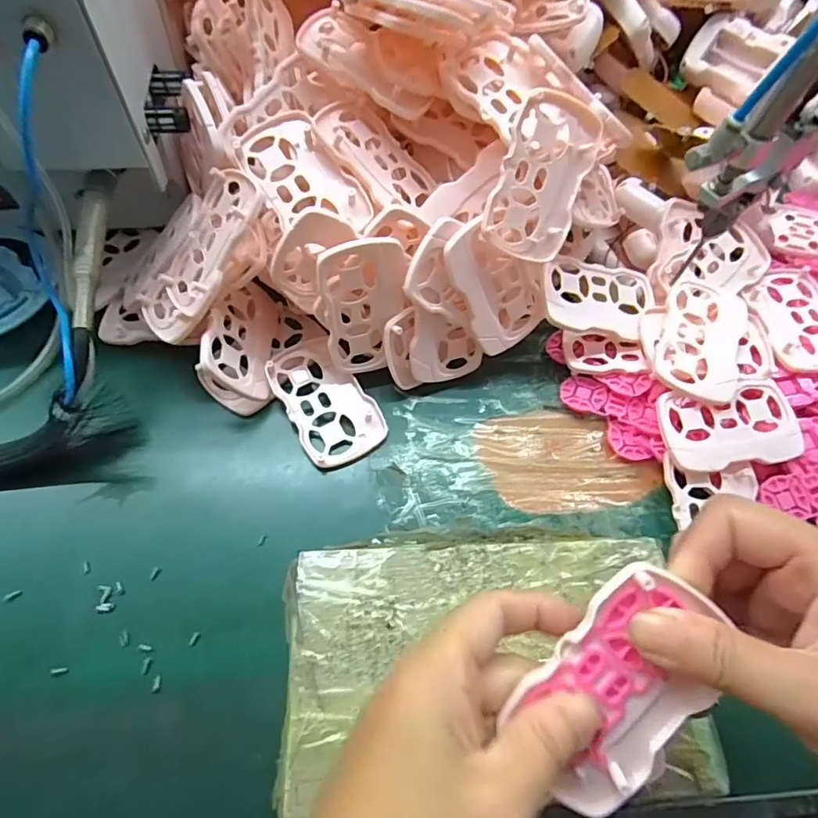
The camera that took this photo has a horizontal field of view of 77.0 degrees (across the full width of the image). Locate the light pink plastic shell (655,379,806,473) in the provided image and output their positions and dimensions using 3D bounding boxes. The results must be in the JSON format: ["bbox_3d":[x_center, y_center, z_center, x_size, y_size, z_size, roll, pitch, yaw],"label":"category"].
[{"bbox_3d":[0.205,0.011,0.327,0.089,0.008,0.052,-8,62,-8],"label":"light pink plastic shell"}]

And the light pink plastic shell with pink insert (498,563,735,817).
[{"bbox_3d":[0.076,0.100,0.184,0.055,0.007,0.085,40,92,-4],"label":"light pink plastic shell with pink insert"}]

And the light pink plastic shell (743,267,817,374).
[{"bbox_3d":[0.276,-0.065,0.362,0.060,0.009,0.083,-8,63,-9],"label":"light pink plastic shell"}]

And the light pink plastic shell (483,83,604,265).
[{"bbox_3d":[0.078,-0.135,0.301,0.054,0.012,0.088,11,106,-20],"label":"light pink plastic shell"}]

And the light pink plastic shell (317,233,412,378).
[{"bbox_3d":[-0.027,-0.063,0.324,0.053,0.089,0.010,-14,42,-13],"label":"light pink plastic shell"}]

